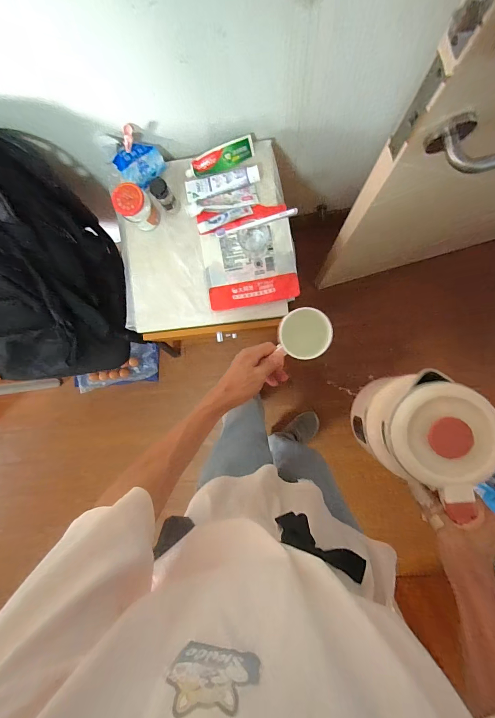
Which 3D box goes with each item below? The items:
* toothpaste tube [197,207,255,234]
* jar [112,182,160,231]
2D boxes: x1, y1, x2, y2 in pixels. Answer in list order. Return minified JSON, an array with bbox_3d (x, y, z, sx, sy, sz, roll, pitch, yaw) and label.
[{"bbox_3d":[-0.057,-0.351,0.796,0.139,0.013,0.028,-21,89,5],"label":"toothpaste tube"},{"bbox_3d":[-0.262,-0.359,0.763,0.074,0.109,0.067,-43,87,4],"label":"jar"}]

